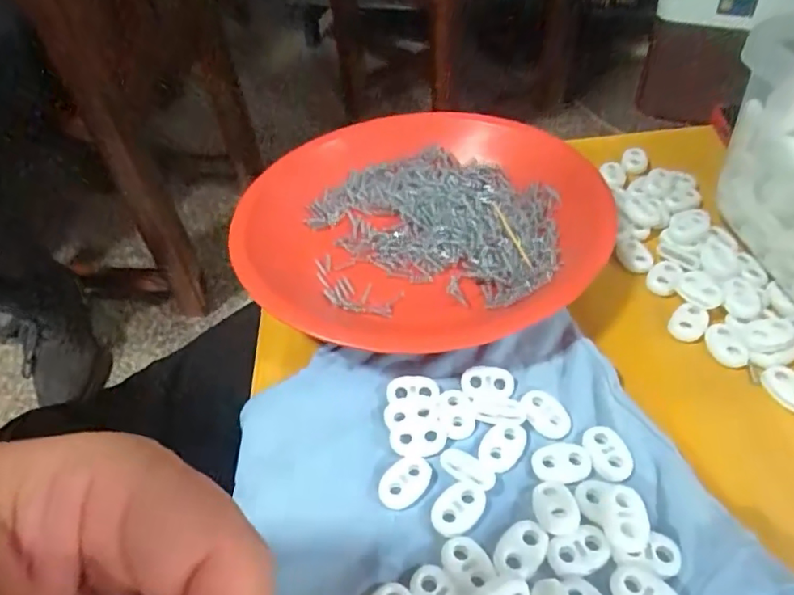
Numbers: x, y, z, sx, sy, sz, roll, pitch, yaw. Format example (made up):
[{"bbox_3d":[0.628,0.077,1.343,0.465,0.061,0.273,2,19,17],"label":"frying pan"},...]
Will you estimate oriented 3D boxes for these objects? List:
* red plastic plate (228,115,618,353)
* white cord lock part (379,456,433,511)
[{"bbox_3d":[0.013,-0.050,0.314,0.191,0.021,0.191,-3,47,3],"label":"red plastic plate"},{"bbox_3d":[0.003,0.071,0.214,0.015,0.004,0.022,28,56,28],"label":"white cord lock part"}]

